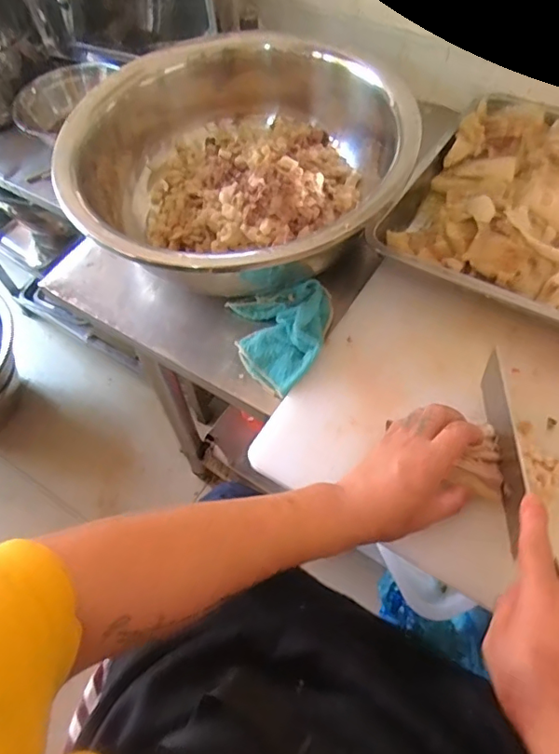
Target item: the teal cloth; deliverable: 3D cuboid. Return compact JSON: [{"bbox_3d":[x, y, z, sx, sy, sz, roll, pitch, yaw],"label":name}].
[{"bbox_3d":[0.002,-0.045,0.624,0.114,0.034,0.134,-1,60,4],"label":"teal cloth"}]

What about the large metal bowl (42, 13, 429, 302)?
[{"bbox_3d":[-0.060,-0.253,0.664,0.370,0.146,0.379,-2,60,3],"label":"large metal bowl"}]

